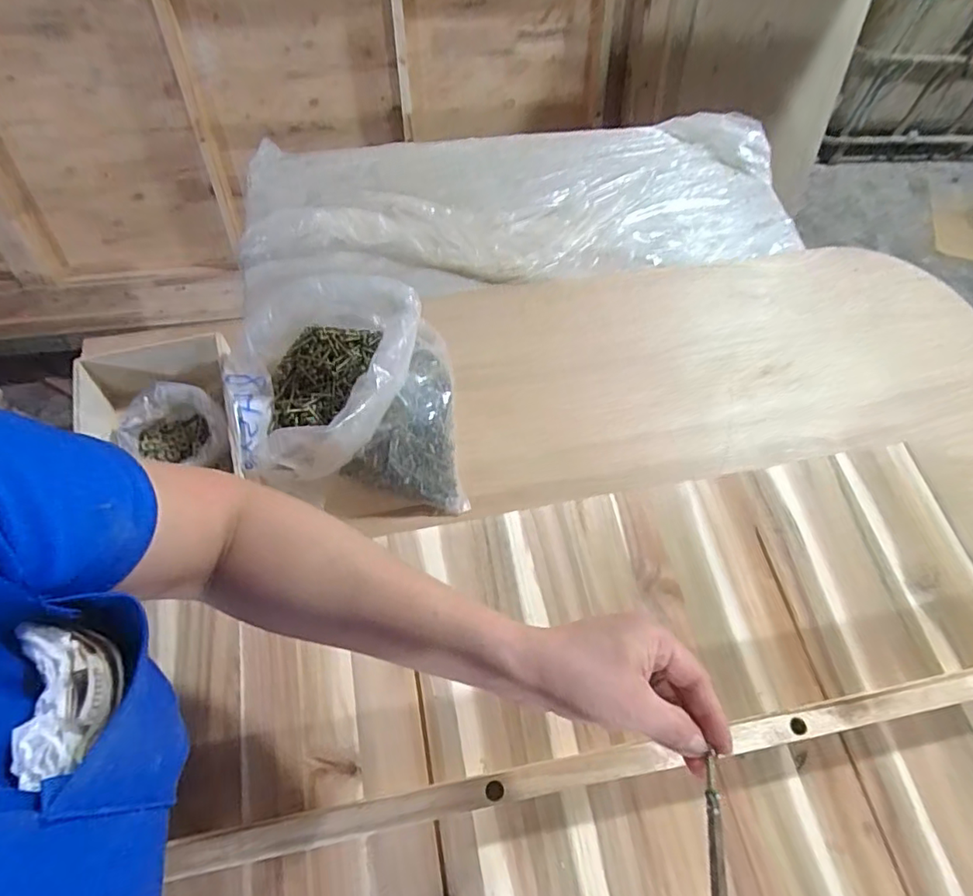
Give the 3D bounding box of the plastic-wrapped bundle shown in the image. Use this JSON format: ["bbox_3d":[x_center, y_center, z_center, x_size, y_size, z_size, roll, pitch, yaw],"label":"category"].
[{"bbox_3d":[0.063,-0.370,0.822,0.820,0.053,0.326,-13,66,-8],"label":"plastic-wrapped bundle"}]

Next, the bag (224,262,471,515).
[{"bbox_3d":[-0.136,-0.047,0.538,0.204,0.114,0.208,-8,65,-6],"label":"bag"}]

